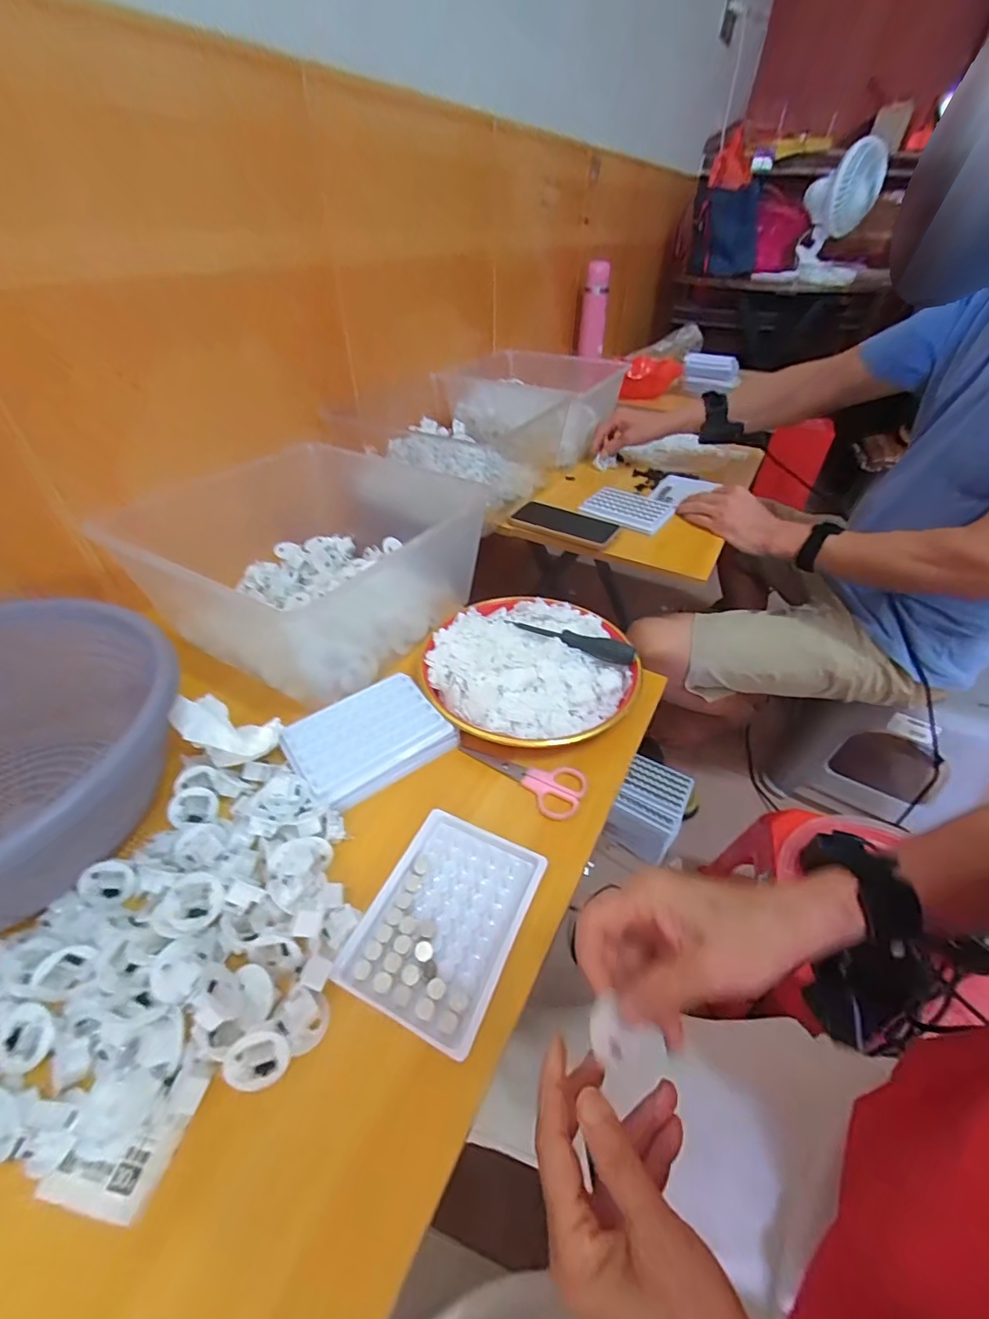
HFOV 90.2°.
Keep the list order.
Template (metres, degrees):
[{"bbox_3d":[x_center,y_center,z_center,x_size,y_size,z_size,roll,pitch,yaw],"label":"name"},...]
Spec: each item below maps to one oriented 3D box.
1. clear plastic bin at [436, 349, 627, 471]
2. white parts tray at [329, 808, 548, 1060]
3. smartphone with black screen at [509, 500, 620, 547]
[{"bbox_3d":[0.073,-0.534,1.038,0.295,0.142,0.386,22,45,21],"label":"clear plastic bin"},{"bbox_3d":[-0.032,0.174,0.335,0.096,0.013,0.129,19,44,18],"label":"white parts tray"},{"bbox_3d":[0.110,-0.218,0.776,0.165,0.006,0.088,20,45,19],"label":"smartphone with black screen"}]

